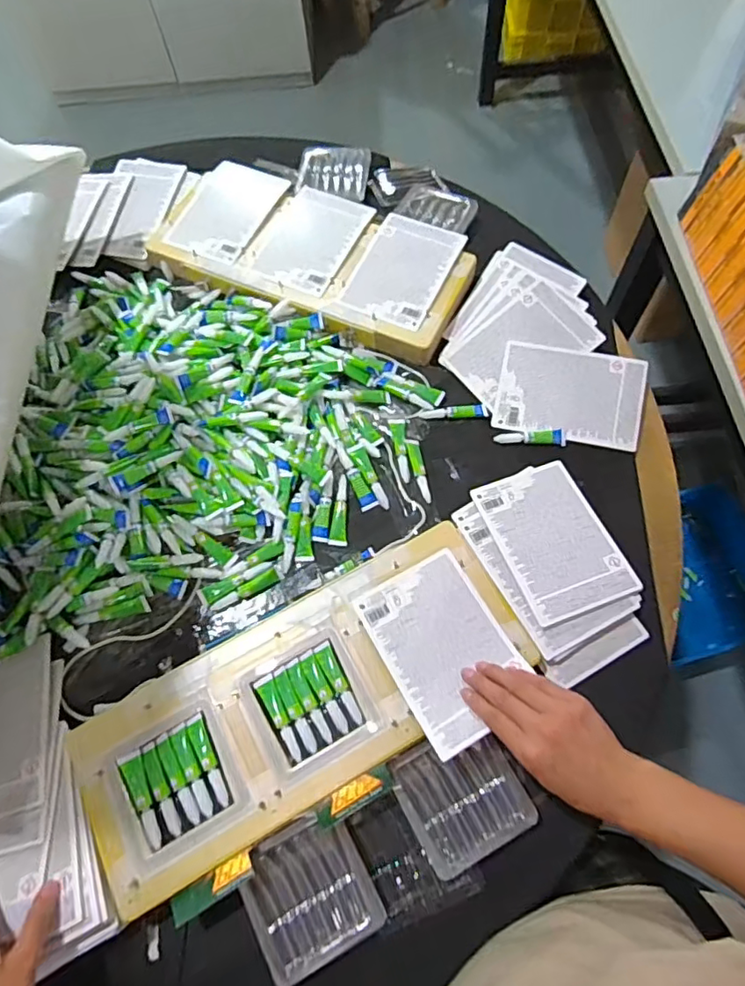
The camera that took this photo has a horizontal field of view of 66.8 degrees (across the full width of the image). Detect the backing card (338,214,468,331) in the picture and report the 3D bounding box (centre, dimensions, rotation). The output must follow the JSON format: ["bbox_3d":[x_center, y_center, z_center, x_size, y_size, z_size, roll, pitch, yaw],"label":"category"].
[{"bbox_3d":[0.041,-0.294,0.739,0.113,0.010,0.168,22,73,14],"label":"backing card"}]

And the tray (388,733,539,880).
[{"bbox_3d":[0.082,0.275,0.517,0.103,0.012,0.103,-27,67,-9],"label":"tray"}]

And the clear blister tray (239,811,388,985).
[{"bbox_3d":[-0.055,0.345,0.490,0.101,0.015,0.105,-28,67,-9],"label":"clear blister tray"}]

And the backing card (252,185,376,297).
[{"bbox_3d":[-0.077,-0.347,0.768,0.112,0.008,0.177,19,68,12],"label":"backing card"}]

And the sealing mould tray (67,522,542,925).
[{"bbox_3d":[-0.062,0.197,0.545,0.423,0.031,0.170,-28,67,-9],"label":"sealing mould tray"}]

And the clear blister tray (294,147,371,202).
[{"bbox_3d":[-0.059,-0.480,0.845,0.106,0.018,0.116,3,66,4],"label":"clear blister tray"}]

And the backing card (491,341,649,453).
[{"bbox_3d":[0.239,-0.118,0.681,0.169,0.007,0.114,9,80,8],"label":"backing card"}]

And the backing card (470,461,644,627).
[{"bbox_3d":[0.194,0.048,0.612,0.113,0.006,0.169,-18,60,-8],"label":"backing card"}]

